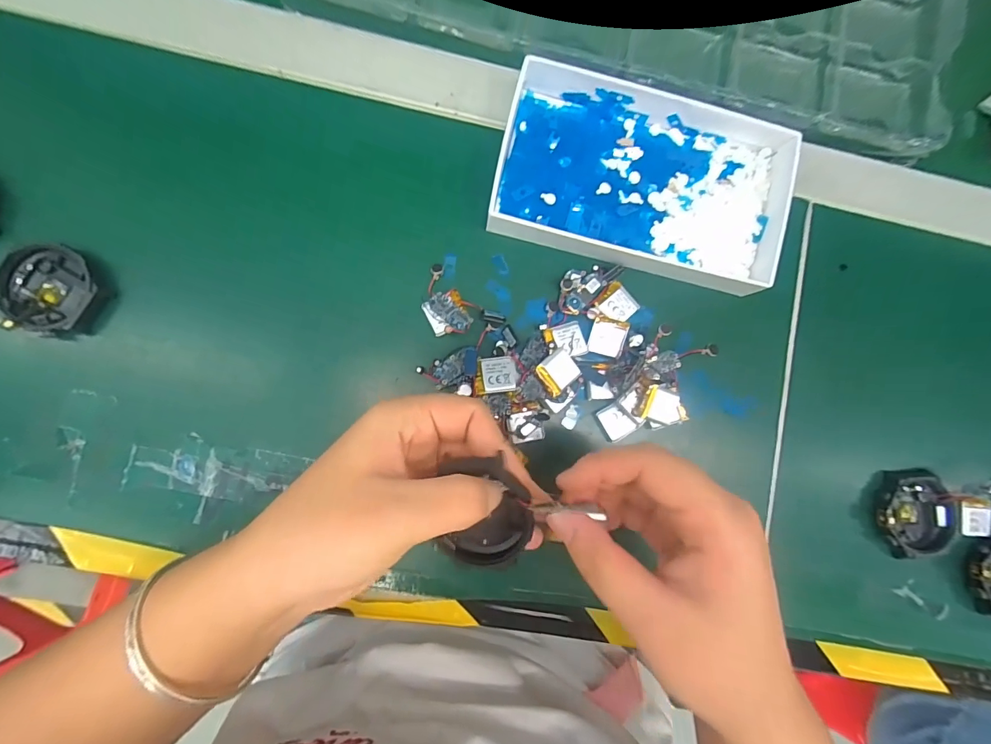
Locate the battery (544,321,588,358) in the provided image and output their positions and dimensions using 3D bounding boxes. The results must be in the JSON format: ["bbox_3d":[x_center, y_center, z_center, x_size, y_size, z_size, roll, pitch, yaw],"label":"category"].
[{"bbox_3d":[0.044,-0.019,0.259,0.023,0.004,0.020,-17,88,-6],"label":"battery"}]

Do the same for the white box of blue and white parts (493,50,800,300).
[{"bbox_3d":[0.091,-0.120,0.262,0.172,0.025,0.103,15,85,-4],"label":"white box of blue and white parts"}]

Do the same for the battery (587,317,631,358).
[{"bbox_3d":[0.070,-0.022,0.261,0.021,0.004,0.023,16,85,-4],"label":"battery"}]

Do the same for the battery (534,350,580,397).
[{"bbox_3d":[0.037,0.000,0.249,0.023,0.004,0.021,-38,93,-16],"label":"battery"}]

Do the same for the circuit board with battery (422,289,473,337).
[{"bbox_3d":[-0.028,-0.034,0.251,0.024,0.012,0.027,-26,89,-6],"label":"circuit board with battery"}]

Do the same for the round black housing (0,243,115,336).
[{"bbox_3d":[-0.245,-0.045,0.235,0.050,0.013,0.048,0,86,-5],"label":"round black housing"}]

